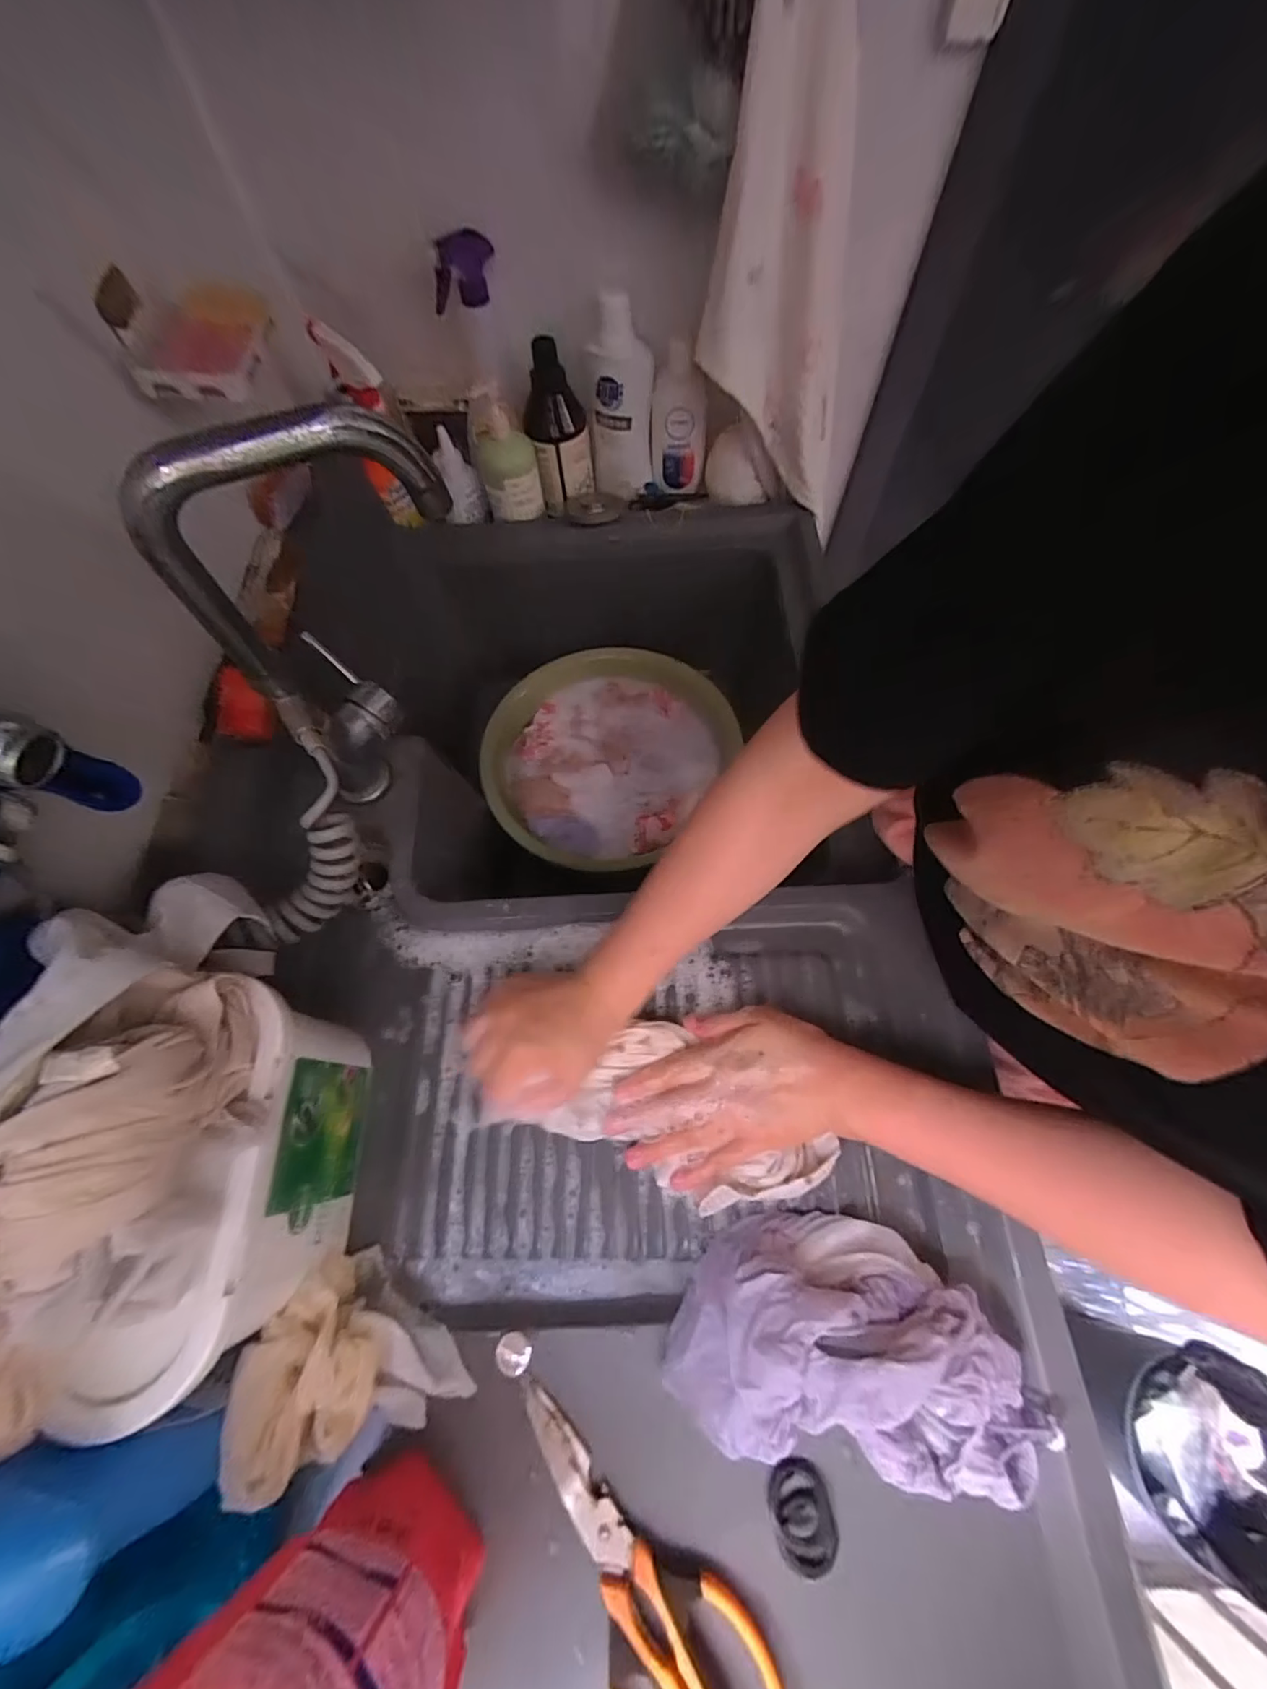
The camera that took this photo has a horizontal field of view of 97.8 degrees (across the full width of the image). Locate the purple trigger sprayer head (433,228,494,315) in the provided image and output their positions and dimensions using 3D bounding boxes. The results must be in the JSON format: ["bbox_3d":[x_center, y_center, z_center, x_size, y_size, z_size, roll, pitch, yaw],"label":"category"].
[{"bbox_3d":[-0.185,-0.627,0.603,0.075,0.060,0.028,-34,69,-14],"label":"purple trigger sprayer head"}]

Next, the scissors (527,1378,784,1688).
[{"bbox_3d":[-0.002,0.417,0.314,0.084,0.026,0.197,-37,70,-15],"label":"scissors"}]

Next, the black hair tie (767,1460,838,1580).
[{"bbox_3d":[0.099,0.396,0.327,0.036,0.014,0.044,-6,65,-2],"label":"black hair tie"}]

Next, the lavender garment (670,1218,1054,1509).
[{"bbox_3d":[0.134,0.300,0.335,0.210,0.080,0.111,7,66,4],"label":"lavender garment"}]

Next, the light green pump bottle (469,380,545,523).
[{"bbox_3d":[-0.170,-0.519,0.723,0.075,0.153,0.082,-15,66,-5],"label":"light green pump bottle"}]

